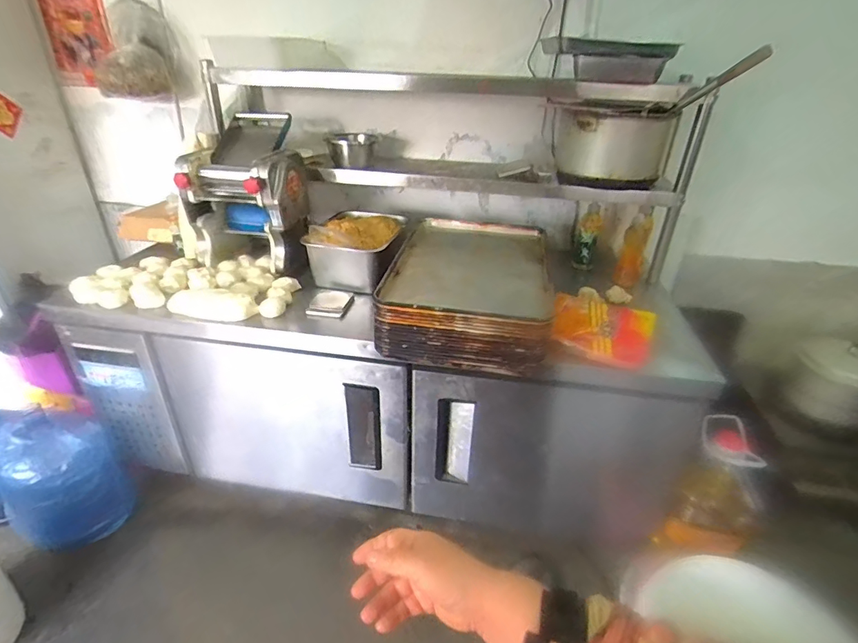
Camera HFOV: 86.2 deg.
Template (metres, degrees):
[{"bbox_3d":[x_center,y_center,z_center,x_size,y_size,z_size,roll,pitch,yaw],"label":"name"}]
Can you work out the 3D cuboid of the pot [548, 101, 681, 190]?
[{"bbox_3d":[0.536,-0.524,1.361,0.280,0.233,0.289,2,30,-1],"label":"pot"}]

